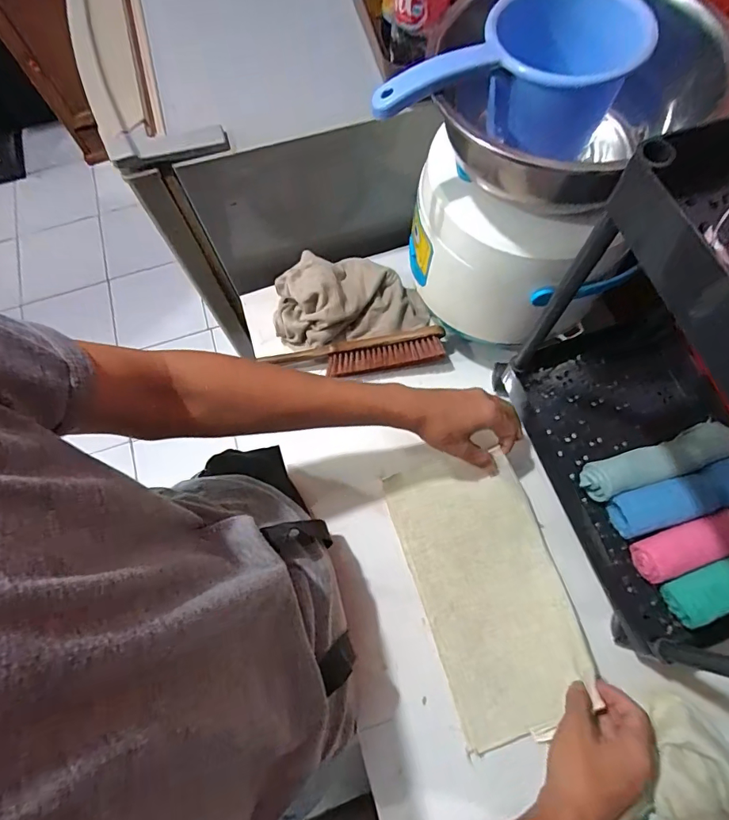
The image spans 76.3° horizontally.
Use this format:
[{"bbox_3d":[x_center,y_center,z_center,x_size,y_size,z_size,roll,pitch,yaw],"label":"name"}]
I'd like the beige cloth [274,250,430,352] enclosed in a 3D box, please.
[{"bbox_3d":[-0.019,-0.145,0.596,0.189,0.061,0.124,-13,71,-2],"label":"beige cloth"}]

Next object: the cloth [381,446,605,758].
[{"bbox_3d":[0.128,0.178,0.497,0.145,0.034,0.281,-18,71,-4],"label":"cloth"}]

